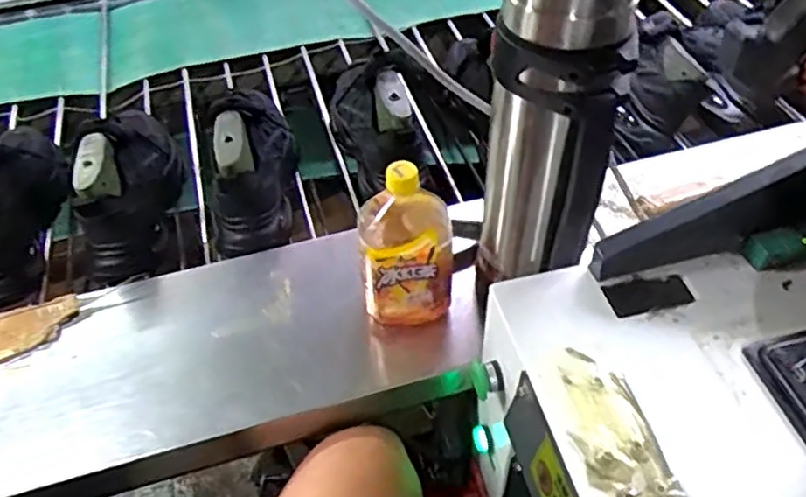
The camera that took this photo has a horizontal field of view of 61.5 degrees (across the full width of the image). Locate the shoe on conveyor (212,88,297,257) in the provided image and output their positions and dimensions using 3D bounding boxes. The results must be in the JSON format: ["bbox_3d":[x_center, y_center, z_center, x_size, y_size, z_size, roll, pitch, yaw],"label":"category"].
[{"bbox_3d":[-0.202,-0.115,0.904,0.095,0.137,0.223,-4,50,1],"label":"shoe on conveyor"}]

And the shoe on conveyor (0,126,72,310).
[{"bbox_3d":[-0.508,-0.058,0.865,0.092,0.124,0.230,-9,50,-3],"label":"shoe on conveyor"}]

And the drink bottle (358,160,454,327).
[{"bbox_3d":[0.002,-0.001,0.698,0.092,0.193,0.067,-11,50,-5],"label":"drink bottle"}]

